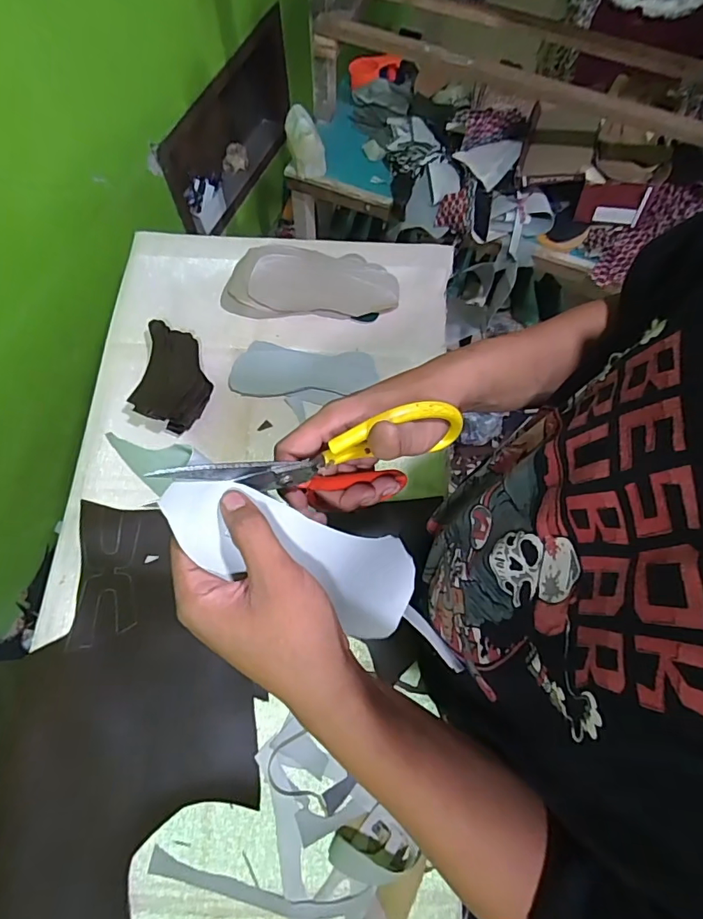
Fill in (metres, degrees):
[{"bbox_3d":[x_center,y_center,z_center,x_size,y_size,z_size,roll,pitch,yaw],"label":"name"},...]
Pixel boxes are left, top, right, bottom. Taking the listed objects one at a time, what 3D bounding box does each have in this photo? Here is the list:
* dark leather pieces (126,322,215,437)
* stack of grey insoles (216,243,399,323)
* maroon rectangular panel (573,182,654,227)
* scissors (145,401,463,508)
[{"bbox_3d":[-0.294,-0.142,0.831,0.117,0.046,0.184,7,69,2],"label":"dark leather pieces"},{"bbox_3d":[-0.075,-0.329,0.918,0.322,0.045,0.138,1,69,0],"label":"stack of grey insoles"},{"bbox_3d":[0.559,-0.548,1.066,0.136,0.092,0.020,5,60,8],"label":"maroon rectangular panel"},{"bbox_3d":[-0.019,0.003,0.332,0.205,0.093,0.013,-11,68,-24],"label":"scissors"}]

